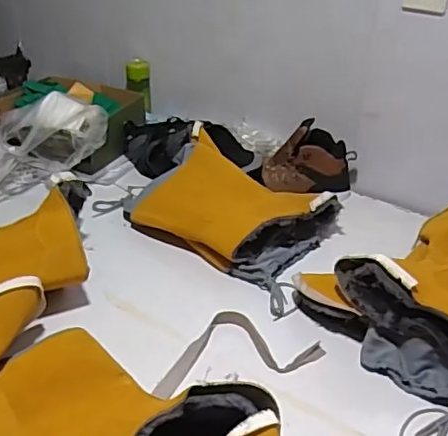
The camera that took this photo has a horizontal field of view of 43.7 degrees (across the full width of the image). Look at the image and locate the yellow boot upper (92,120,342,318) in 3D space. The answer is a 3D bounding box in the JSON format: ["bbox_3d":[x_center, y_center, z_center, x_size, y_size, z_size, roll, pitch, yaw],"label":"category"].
[{"bbox_3d":[-0.019,-0.034,1.142,0.482,0.113,0.295,21,37,27],"label":"yellow boot upper"}]

